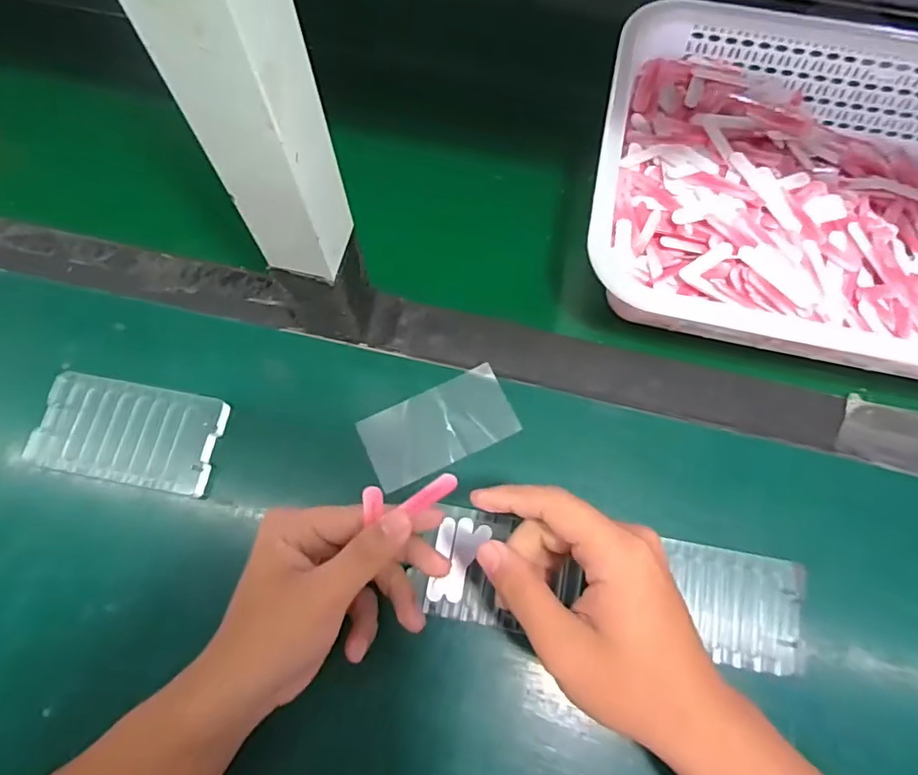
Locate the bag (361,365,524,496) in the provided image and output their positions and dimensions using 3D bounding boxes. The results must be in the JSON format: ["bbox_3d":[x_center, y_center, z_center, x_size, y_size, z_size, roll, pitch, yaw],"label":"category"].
[{"bbox_3d":[-0.014,0.028,0.393,0.103,0.006,0.053,-26,74,-8],"label":"bag"}]

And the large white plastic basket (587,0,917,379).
[{"bbox_3d":[0.279,-0.140,0.411,0.356,0.074,0.271,13,72,5],"label":"large white plastic basket"}]

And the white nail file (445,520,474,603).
[{"bbox_3d":[0.001,0.108,0.354,0.011,0.004,0.051,9,72,3],"label":"white nail file"}]

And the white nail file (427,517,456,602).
[{"bbox_3d":[-0.011,0.109,0.356,0.011,0.006,0.051,11,74,4],"label":"white nail file"}]

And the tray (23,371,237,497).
[{"bbox_3d":[-0.223,0.031,0.381,0.121,0.012,0.066,10,72,3],"label":"tray"}]

